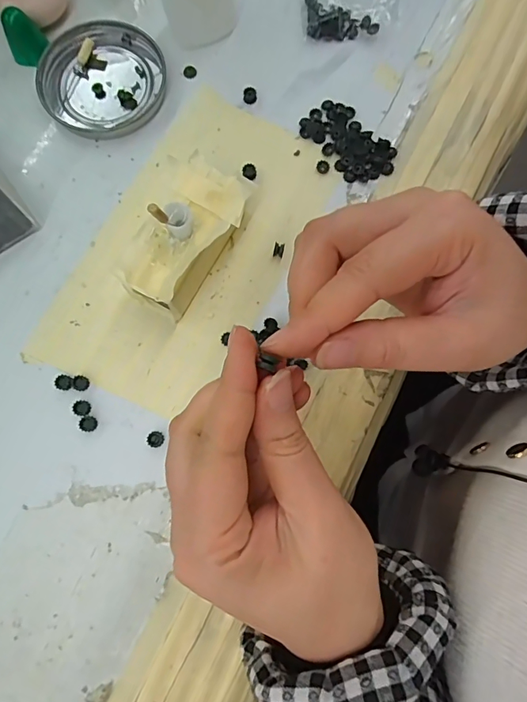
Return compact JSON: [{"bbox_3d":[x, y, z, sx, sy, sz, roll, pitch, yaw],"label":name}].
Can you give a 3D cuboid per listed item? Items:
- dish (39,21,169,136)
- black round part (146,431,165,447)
[{"bbox_3d":[-0.103,-0.175,0.287,0.076,0.008,0.076,0,80,0],"label":"dish"},{"bbox_3d":[-0.059,0.049,0.247,0.008,0.005,0.009,-2,80,0],"label":"black round part"}]

